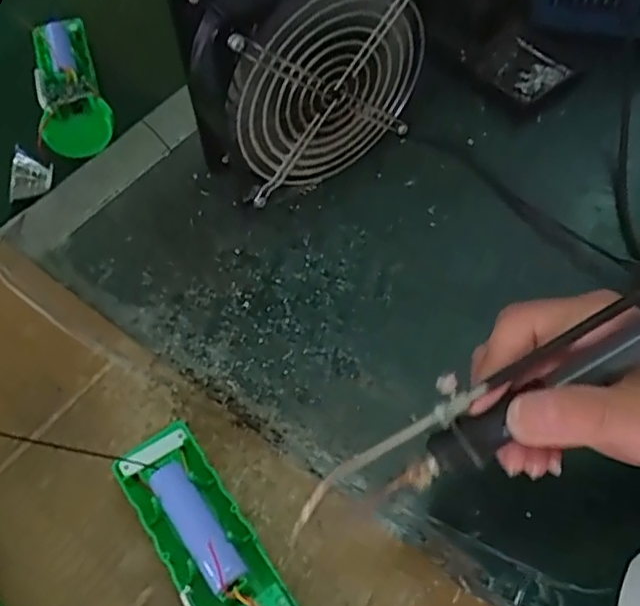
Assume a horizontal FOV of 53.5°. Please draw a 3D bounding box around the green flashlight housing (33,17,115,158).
[{"bbox_3d":[-0.193,-0.167,0.484,0.051,0.033,0.132,-18,61,-13],"label":"green flashlight housing"}]

